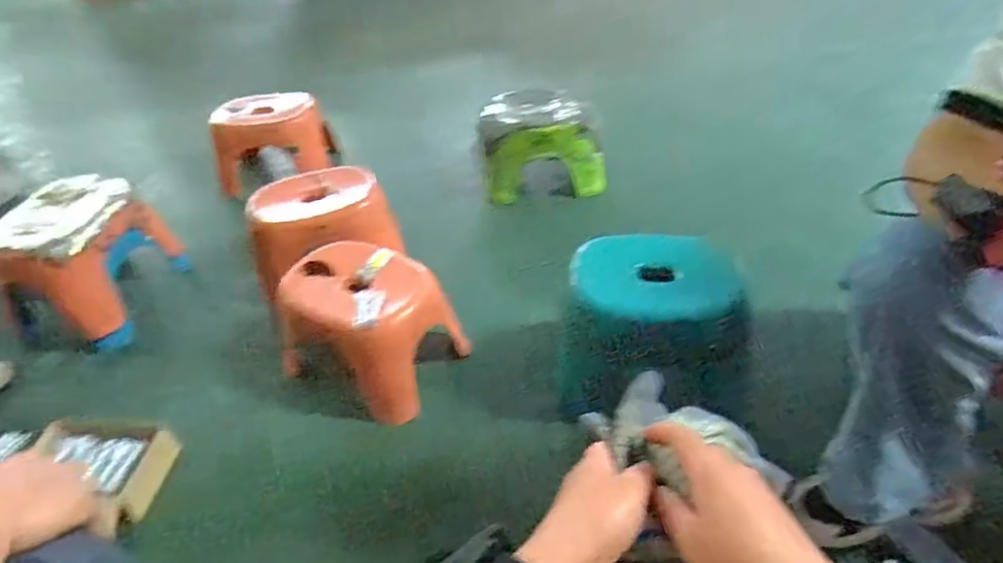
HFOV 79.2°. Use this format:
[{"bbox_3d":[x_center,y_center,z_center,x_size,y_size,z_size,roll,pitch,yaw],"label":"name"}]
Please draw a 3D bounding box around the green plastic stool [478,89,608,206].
[{"bbox_3d":[0.107,-0.353,1.548,0.306,0.233,0.207,0,41,4],"label":"green plastic stool"}]

